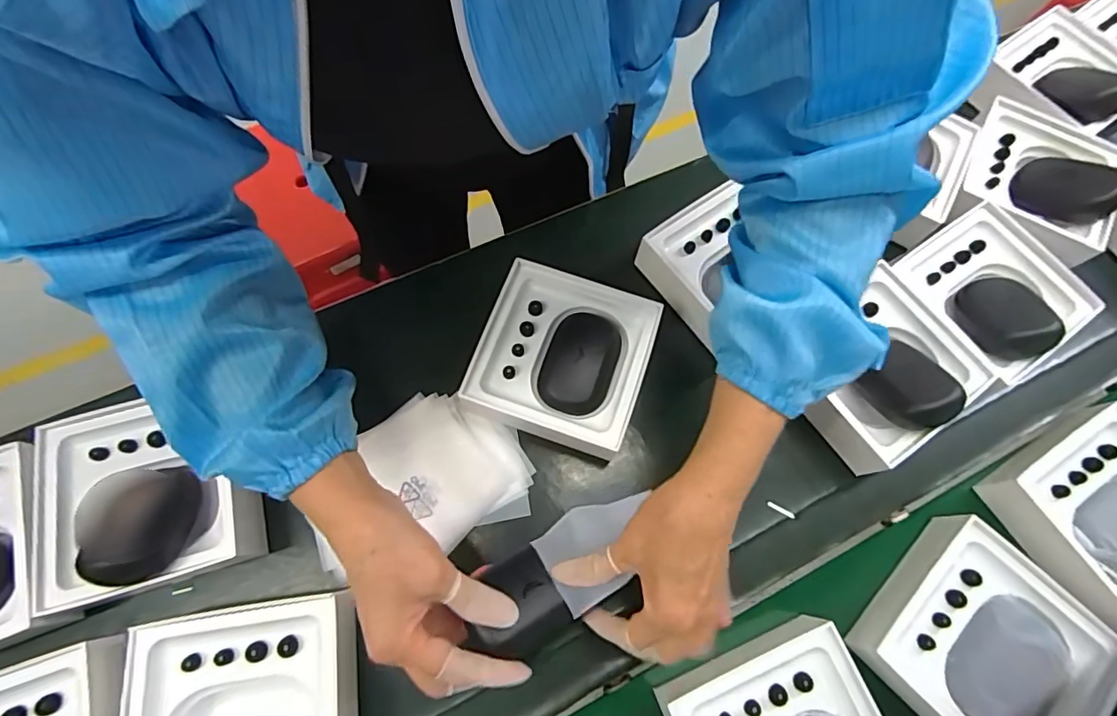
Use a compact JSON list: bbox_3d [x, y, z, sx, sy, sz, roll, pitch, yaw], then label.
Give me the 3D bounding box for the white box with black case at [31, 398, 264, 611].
[{"bbox_3d":[-0.309,0.100,0.398,0.138,0.051,0.143,-15,66,-10],"label":"white box with black case"}]

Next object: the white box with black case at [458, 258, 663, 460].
[{"bbox_3d":[0.002,0.004,0.451,0.133,0.058,0.136,20,64,6],"label":"white box with black case"}]

